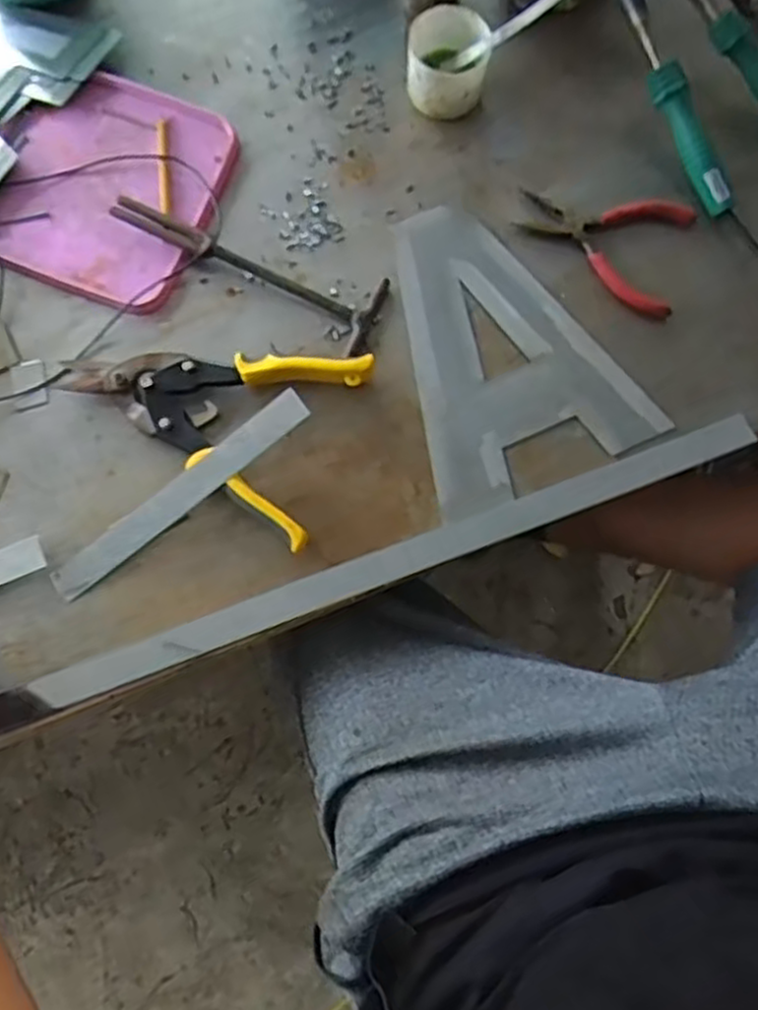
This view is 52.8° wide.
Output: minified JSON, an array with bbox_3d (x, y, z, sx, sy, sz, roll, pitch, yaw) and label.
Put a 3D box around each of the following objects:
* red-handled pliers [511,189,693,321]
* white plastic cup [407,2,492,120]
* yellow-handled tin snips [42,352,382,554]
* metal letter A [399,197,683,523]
[{"bbox_3d":[0.181,-0.213,0.623,0.140,0.012,0.097,14,78,1],"label":"red-handled pliers"},{"bbox_3d":[0.055,-0.357,0.624,0.061,0.063,0.059,0,78,-1],"label":"white plastic cup"},{"bbox_3d":[-0.134,-0.076,0.581,0.221,0.025,0.146,21,79,3],"label":"yellow-handled tin snips"},{"bbox_3d":[0.095,-0.131,0.608,0.177,0.006,0.236,-23,80,-6],"label":"metal letter A"}]

